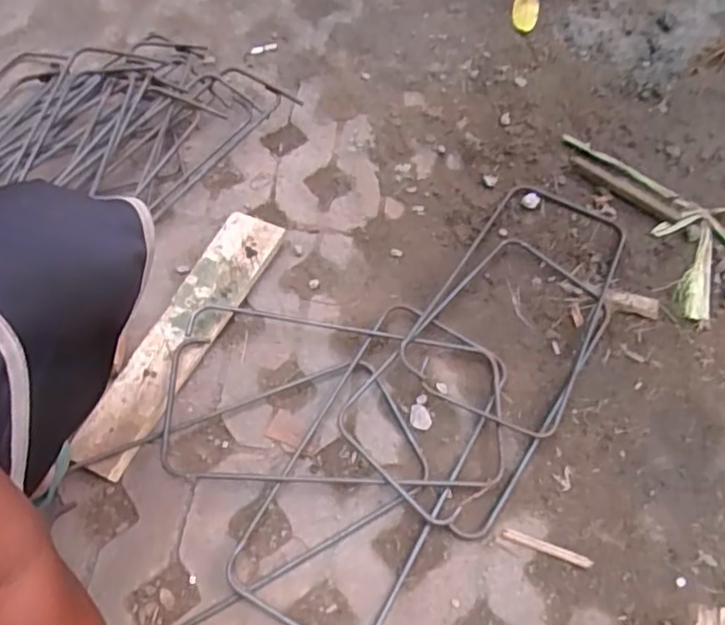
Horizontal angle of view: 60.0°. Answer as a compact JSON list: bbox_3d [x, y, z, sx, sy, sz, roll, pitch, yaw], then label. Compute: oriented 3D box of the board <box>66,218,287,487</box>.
[{"bbox_3d":[-0.206,0.026,0.730,0.078,0.032,0.350,23,62,11],"label":"board"}]

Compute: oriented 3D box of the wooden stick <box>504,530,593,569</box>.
[{"bbox_3d":[0.186,0.236,0.632,0.089,0.006,0.012,18,61,11],"label":"wooden stick"}]

